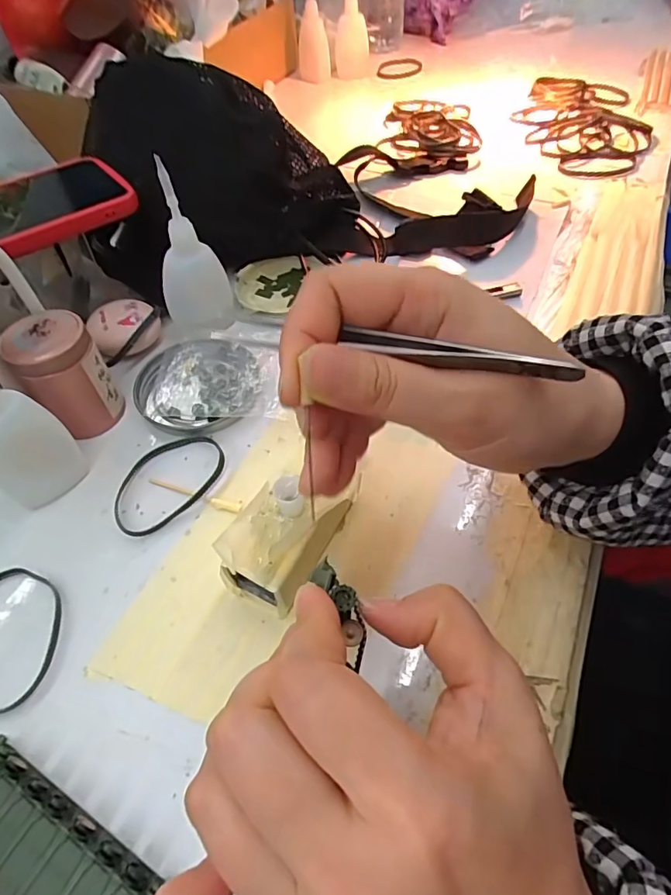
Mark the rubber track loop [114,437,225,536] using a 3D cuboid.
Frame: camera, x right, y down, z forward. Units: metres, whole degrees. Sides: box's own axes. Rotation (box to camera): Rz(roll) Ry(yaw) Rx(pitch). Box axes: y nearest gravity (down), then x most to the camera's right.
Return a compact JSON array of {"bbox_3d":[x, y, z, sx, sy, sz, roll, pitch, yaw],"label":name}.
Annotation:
[{"bbox_3d":[-0.096,0.017,0.287,0.070,0.009,0.047,-37,60,-23],"label":"rubber track loop"}]

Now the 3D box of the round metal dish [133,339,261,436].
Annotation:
[{"bbox_3d":[-0.090,-0.042,0.329,0.079,0.010,0.077,-1,53,2],"label":"round metal dish"}]

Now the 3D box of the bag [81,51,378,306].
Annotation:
[{"bbox_3d":[-0.082,-0.209,0.382,0.202,0.118,0.098,-8,53,-4],"label":"bag"}]

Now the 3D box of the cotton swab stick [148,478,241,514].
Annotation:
[{"bbox_3d":[-0.080,0.026,0.282,0.058,0.004,0.006,15,55,13],"label":"cotton swab stick"}]

